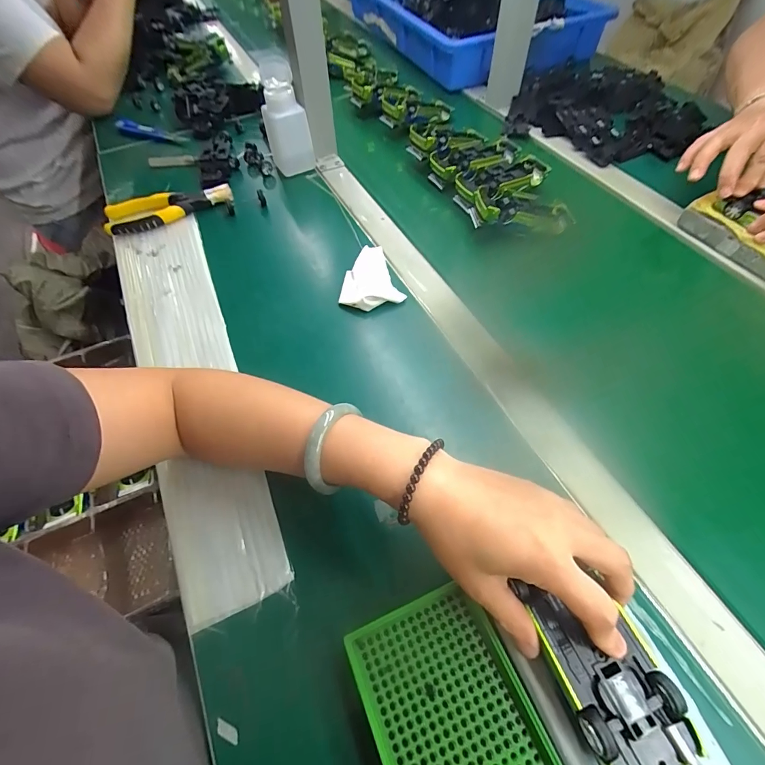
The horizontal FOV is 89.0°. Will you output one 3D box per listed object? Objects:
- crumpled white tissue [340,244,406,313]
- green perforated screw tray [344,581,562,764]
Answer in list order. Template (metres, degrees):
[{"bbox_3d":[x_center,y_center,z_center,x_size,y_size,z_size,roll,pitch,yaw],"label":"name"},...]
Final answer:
[{"bbox_3d":[-0.019,-0.126,0.461,0.069,0.013,0.095,-10,58,-5],"label":"crumpled white tissue"},{"bbox_3d":[0.044,0.207,0.233,0.092,0.021,0.136,-21,59,-11],"label":"green perforated screw tray"}]

